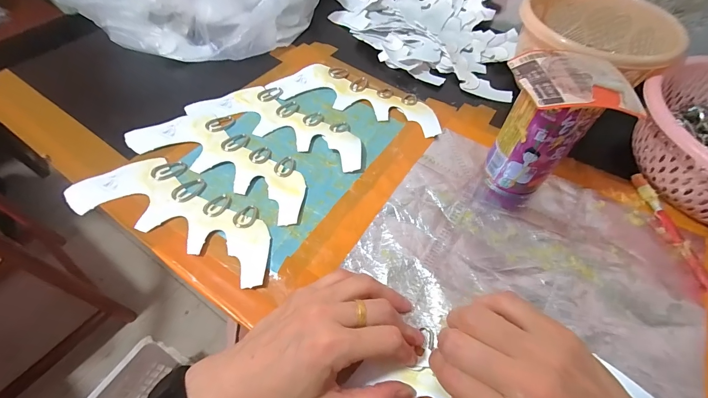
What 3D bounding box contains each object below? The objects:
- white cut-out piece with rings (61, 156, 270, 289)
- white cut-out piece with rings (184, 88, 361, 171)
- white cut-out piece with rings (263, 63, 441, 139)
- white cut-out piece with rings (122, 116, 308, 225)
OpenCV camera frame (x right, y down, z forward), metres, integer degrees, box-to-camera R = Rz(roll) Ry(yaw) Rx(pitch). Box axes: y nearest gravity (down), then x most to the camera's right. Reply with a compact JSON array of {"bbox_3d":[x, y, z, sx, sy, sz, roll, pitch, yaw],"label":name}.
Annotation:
[{"bbox_3d":[-0.164,0.012,0.304,0.207,0.004,0.081,27,58,13],"label":"white cut-out piece with rings"},{"bbox_3d":[-0.083,-0.098,0.384,0.214,0.010,0.083,21,57,9],"label":"white cut-out piece with rings"},{"bbox_3d":[0.009,-0.137,0.423,0.214,0.007,0.083,17,56,7],"label":"white cut-out piece with rings"},{"bbox_3d":[-0.135,-0.048,0.348,0.207,0.004,0.083,25,58,12],"label":"white cut-out piece with rings"}]

